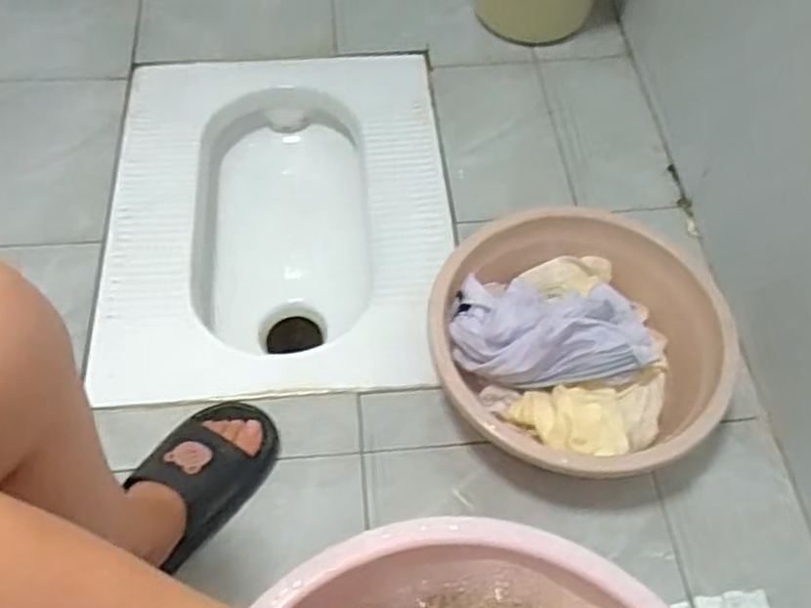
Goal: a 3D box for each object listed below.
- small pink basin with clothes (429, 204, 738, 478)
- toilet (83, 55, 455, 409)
[{"bbox_3d":[0.170,0.040,0.778,0.273,0.131,0.294,1,56,-2],"label":"small pink basin with clothes"},{"bbox_3d":[-0.162,-0.084,1.055,0.443,0.210,0.574,-5,57,-5],"label":"toilet"}]

